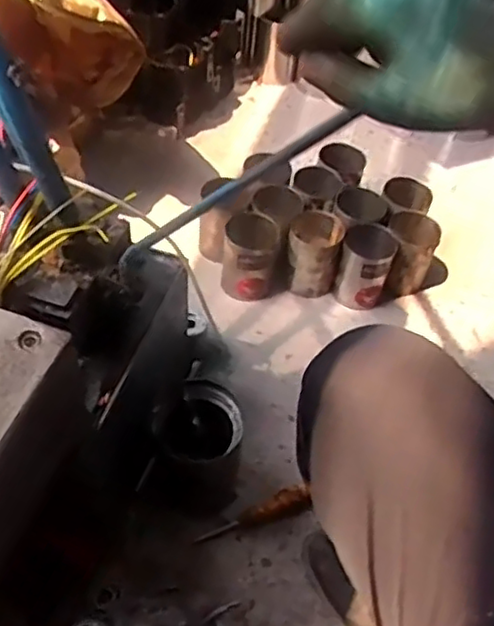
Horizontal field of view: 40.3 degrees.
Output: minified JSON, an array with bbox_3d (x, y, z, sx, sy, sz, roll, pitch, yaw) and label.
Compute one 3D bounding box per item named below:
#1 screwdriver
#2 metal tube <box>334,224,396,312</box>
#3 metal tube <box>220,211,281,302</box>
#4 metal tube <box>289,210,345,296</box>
[{"bbox_3d":[0.012,0.282,0.929,0.167,0.031,0.031,-16,54,-18],"label":"screwdriver"},{"bbox_3d":[0.204,-0.077,1.181,0.088,0.137,0.083,18,51,9],"label":"metal tube"},{"bbox_3d":[0.007,-0.098,1.173,0.097,0.116,0.090,6,50,0],"label":"metal tube"},{"bbox_3d":[0.117,-0.107,1.199,0.092,0.115,0.091,12,50,4],"label":"metal tube"}]

